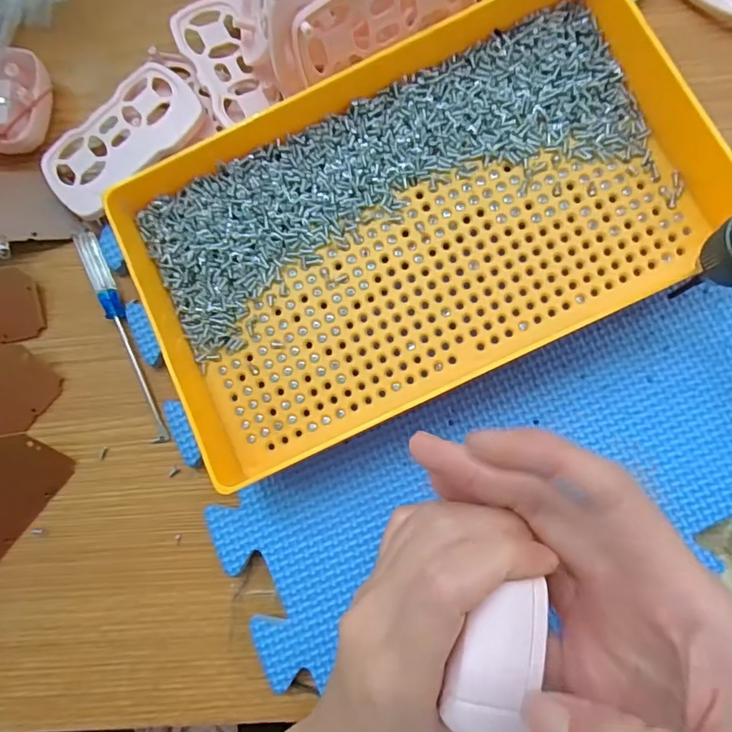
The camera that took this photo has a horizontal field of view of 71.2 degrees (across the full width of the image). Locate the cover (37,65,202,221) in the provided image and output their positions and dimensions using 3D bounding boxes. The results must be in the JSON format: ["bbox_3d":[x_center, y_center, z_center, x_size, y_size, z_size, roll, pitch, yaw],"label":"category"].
[{"bbox_3d":[-0.128,-0.119,0.269,0.087,0.011,0.054,-43,82,-1],"label":"cover"}]

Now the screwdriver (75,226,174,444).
[{"bbox_3d":[-0.125,-0.016,0.263,0.009,0.007,0.117,-23,82,2],"label":"screwdriver"}]

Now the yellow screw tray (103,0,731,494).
[{"bbox_3d":[0.029,-0.068,0.231,0.259,0.034,0.155,-25,82,2],"label":"yellow screw tray"}]

